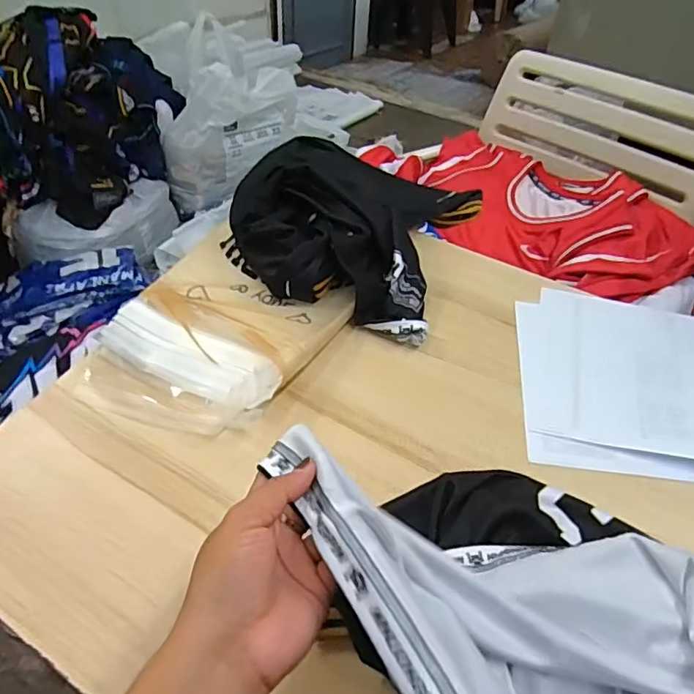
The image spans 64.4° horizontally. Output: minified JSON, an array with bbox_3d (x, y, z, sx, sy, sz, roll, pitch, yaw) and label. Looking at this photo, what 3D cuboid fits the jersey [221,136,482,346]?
[{"bbox_3d":[0.005,-0.167,0.674,0.268,0.112,0.284,15,49,15],"label":"jersey"}]

